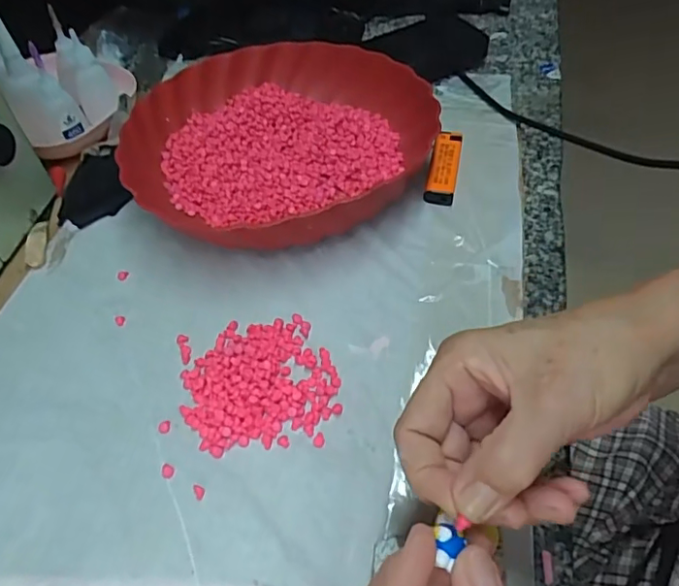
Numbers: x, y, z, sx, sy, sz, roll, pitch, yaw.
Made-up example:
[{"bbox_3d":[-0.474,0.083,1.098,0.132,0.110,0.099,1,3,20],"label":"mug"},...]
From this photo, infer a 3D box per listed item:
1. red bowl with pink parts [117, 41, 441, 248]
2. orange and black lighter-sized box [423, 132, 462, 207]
[{"bbox_3d":[-0.046,-0.130,0.445,0.232,0.049,0.215,-2,52,3],"label":"red bowl with pink parts"},{"bbox_3d":[0.084,-0.103,0.438,0.022,0.013,0.082,9,53,11],"label":"orange and black lighter-sized box"}]

